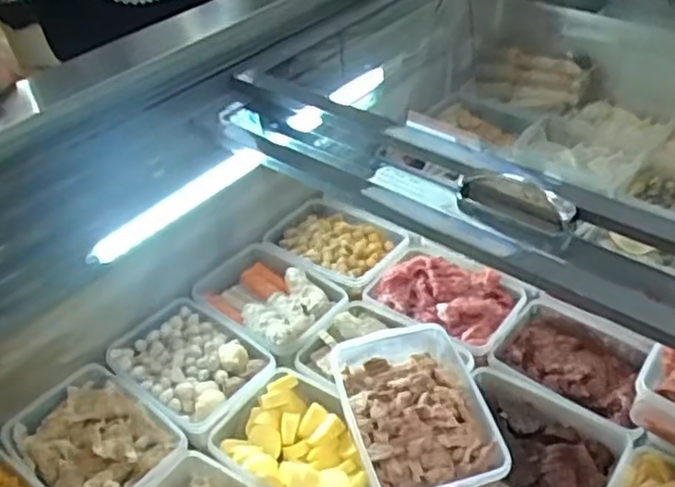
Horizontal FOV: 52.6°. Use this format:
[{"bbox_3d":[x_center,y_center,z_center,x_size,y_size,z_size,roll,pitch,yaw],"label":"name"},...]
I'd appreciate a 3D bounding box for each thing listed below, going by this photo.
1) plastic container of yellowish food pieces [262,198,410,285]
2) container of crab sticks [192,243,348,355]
[{"bbox_3d":[-0.004,0.002,0.943,0.131,0.050,0.173,-33,49,-31],"label":"plastic container of yellowish food pieces"},{"bbox_3d":[-0.083,0.073,0.876,0.172,0.056,0.130,29,50,32],"label":"container of crab sticks"}]

